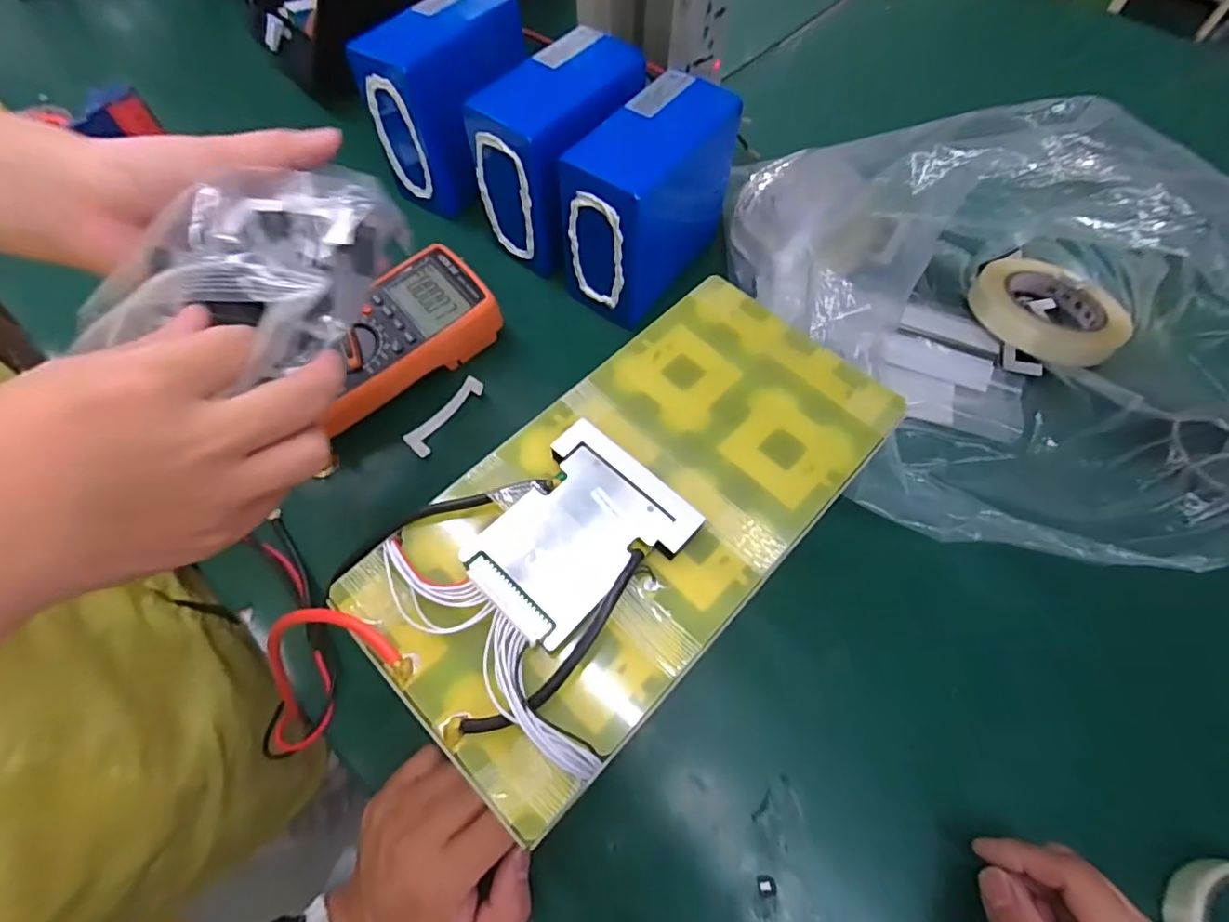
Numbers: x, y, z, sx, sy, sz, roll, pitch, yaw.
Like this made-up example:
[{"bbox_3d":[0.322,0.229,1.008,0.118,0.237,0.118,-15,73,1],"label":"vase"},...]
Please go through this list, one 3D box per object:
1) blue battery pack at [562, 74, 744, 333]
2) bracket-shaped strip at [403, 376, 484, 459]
[{"bbox_3d":[0.030,-0.220,0.477,0.076,0.133,0.149,37,69,17],"label":"blue battery pack"},{"bbox_3d":[-0.138,-0.038,0.464,0.023,0.005,0.080,34,69,16],"label":"bracket-shaped strip"}]

